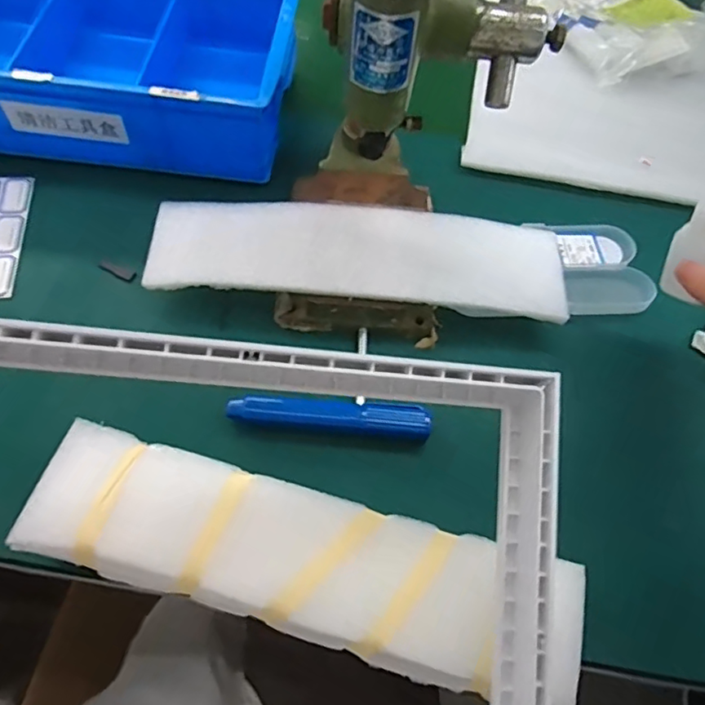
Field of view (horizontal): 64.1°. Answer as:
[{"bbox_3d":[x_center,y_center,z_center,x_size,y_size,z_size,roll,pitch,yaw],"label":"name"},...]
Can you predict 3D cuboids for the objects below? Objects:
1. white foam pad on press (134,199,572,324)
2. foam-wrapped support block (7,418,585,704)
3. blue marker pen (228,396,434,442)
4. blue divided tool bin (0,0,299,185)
[{"bbox_3d":[0.007,-0.079,0.441,0.319,0.012,0.086,4,67,-2],"label":"white foam pad on press"},{"bbox_3d":[-0.041,0.118,0.332,0.302,0.032,0.080,15,61,4],"label":"foam-wrapped support block"},{"bbox_3d":[-0.016,0.045,0.404,0.141,0.016,0.022,5,61,-1],"label":"blue marker pen"},{"bbox_3d":[-0.230,-0.270,0.515,0.334,0.092,0.195,5,61,-1],"label":"blue divided tool bin"}]

